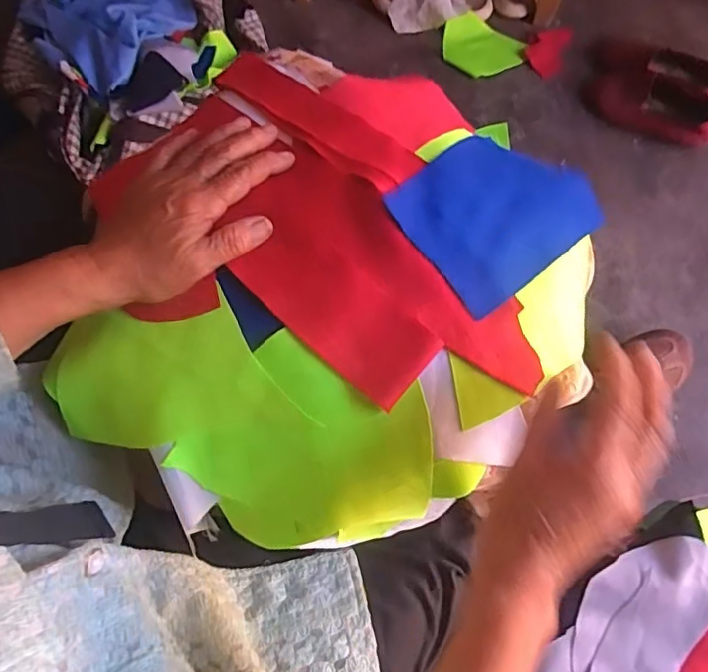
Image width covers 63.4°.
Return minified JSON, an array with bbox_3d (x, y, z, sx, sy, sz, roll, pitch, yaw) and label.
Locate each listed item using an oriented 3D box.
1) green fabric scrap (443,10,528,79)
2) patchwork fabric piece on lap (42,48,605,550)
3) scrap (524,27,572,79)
[{"bbox_3d":[0.238,-0.534,1.066,0.151,0.034,0.108,18,75,6],"label":"green fabric scrap"},{"bbox_3d":[-0.019,-0.031,0.409,0.333,0.080,0.342,0,74,1],"label":"patchwork fabric piece on lap"},{"bbox_3d":[0.363,-0.543,1.075,0.068,0.017,0.140,23,71,-1],"label":"scrap"}]

